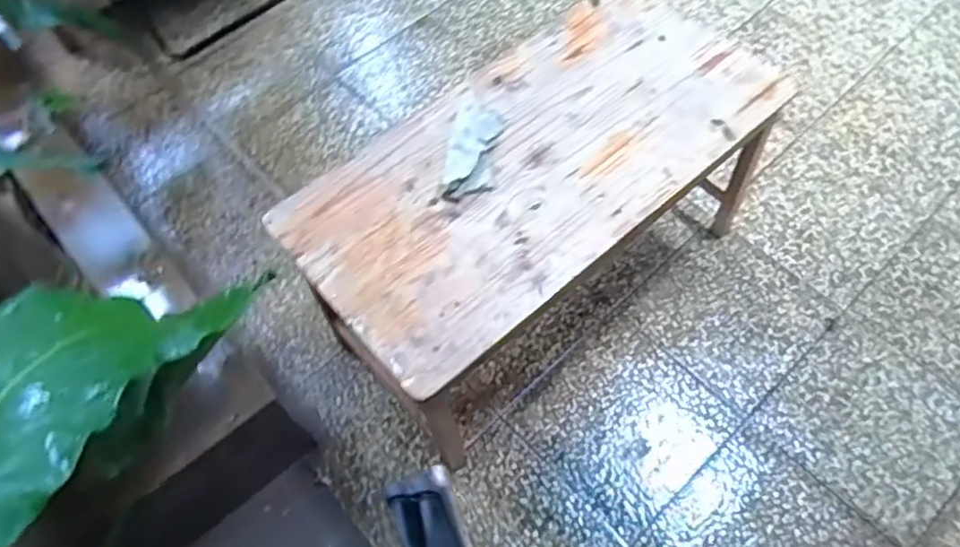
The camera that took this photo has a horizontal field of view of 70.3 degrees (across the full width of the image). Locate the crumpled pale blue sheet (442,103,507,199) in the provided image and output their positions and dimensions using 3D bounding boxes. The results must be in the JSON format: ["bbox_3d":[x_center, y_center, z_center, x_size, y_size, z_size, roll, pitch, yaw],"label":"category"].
[{"bbox_3d":[-0.012,-0.250,1.316,0.096,0.029,0.240,6,61,7],"label":"crumpled pale blue sheet"}]

